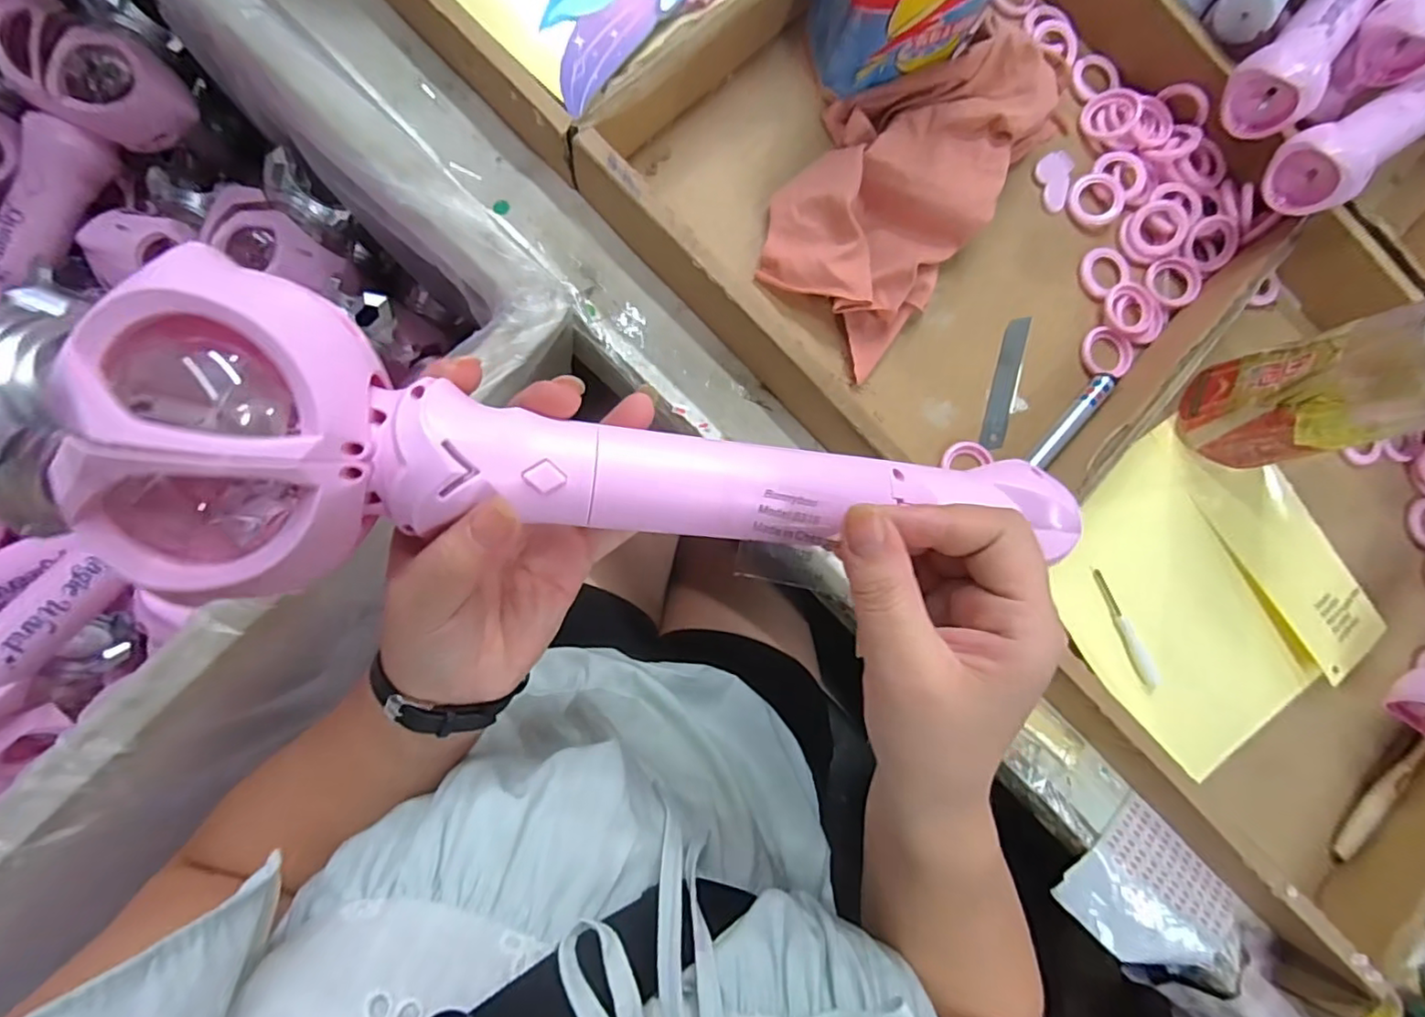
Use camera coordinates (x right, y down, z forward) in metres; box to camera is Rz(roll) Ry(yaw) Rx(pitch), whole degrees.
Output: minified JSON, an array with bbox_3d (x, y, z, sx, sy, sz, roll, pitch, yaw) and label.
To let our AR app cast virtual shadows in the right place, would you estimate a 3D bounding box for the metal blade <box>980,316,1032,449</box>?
[{"bbox_3d":[0.200,-0.086,0.417,0.020,0.005,0.094,18,82,-9],"label":"metal blade"}]

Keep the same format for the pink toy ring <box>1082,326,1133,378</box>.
[{"bbox_3d":[0.275,-0.109,0.424,0.035,0.005,0.036,0,86,-8],"label":"pink toy ring"}]

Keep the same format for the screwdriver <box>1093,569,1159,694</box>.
[{"bbox_3d":[0.277,0.081,0.409,0.014,0.005,0.086,-22,89,-9],"label":"screwdriver"}]

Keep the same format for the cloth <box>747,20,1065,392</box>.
[{"bbox_3d":[0.128,-0.219,0.390,0.122,0.048,0.250,37,82,-4],"label":"cloth"}]

